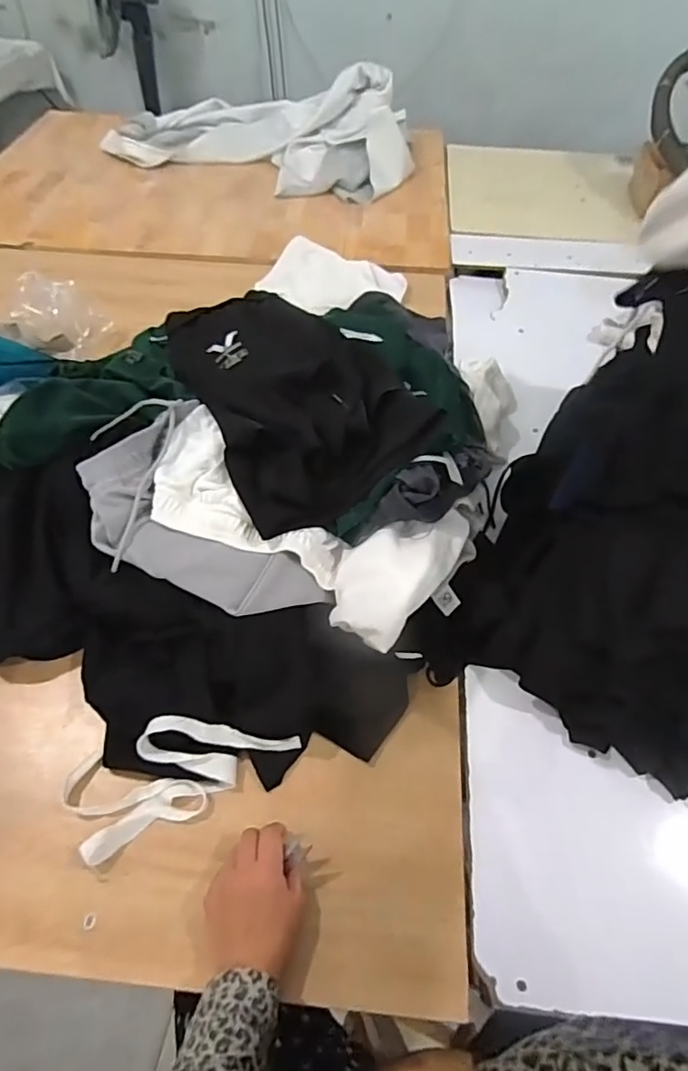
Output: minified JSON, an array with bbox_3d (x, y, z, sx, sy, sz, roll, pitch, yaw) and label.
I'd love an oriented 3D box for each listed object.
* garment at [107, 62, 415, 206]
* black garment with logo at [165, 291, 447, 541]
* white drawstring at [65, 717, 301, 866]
[{"bbox_3d":[-0.227,-1.059,1.395,0.794,0.165,0.356,9,56,6],"label":"garment"},{"bbox_3d":[-0.075,-0.199,0.675,0.244,0.061,0.399,-23,58,-21],"label":"black garment with logo"},{"bbox_3d":[-0.168,0.235,0.554,0.234,0.046,0.099,-22,59,-14],"label":"white drawstring"}]

